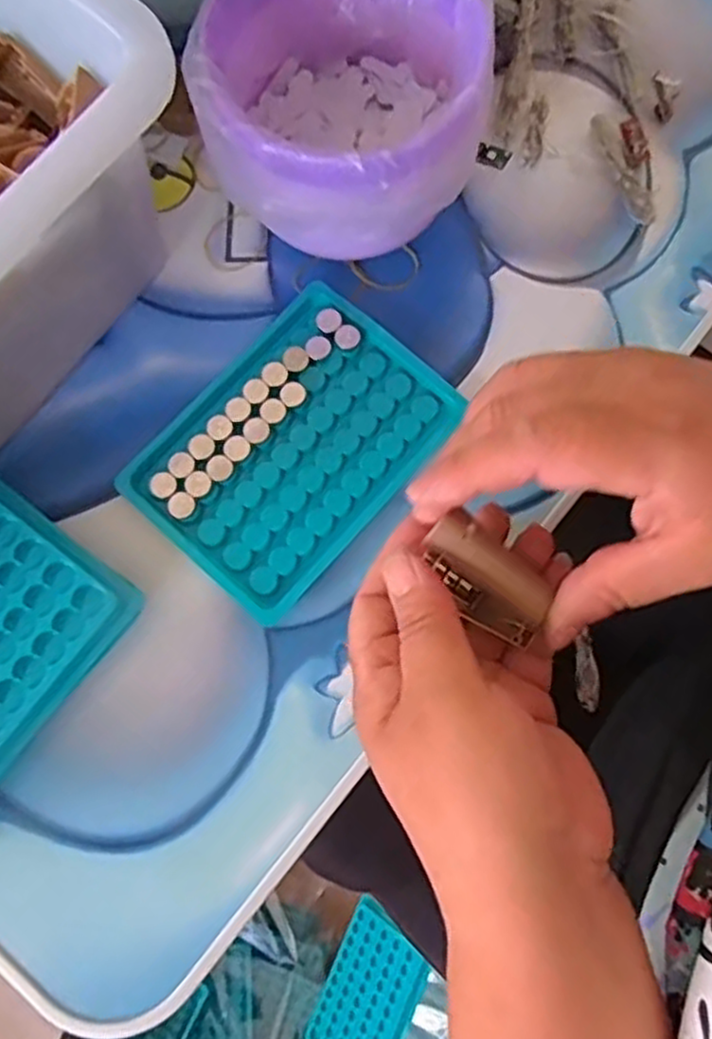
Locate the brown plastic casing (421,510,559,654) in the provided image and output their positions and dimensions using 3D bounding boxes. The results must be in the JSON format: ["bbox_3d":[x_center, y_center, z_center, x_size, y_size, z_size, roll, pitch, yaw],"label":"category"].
[{"bbox_3d":[0.046,0.022,0.263,0.049,0.022,0.022,42,82,8],"label":"brown plastic casing"}]

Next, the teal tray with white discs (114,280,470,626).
[{"bbox_3d":[-0.027,-0.033,0.326,0.095,0.008,0.132,41,82,8],"label":"teal tray with white discs"}]

